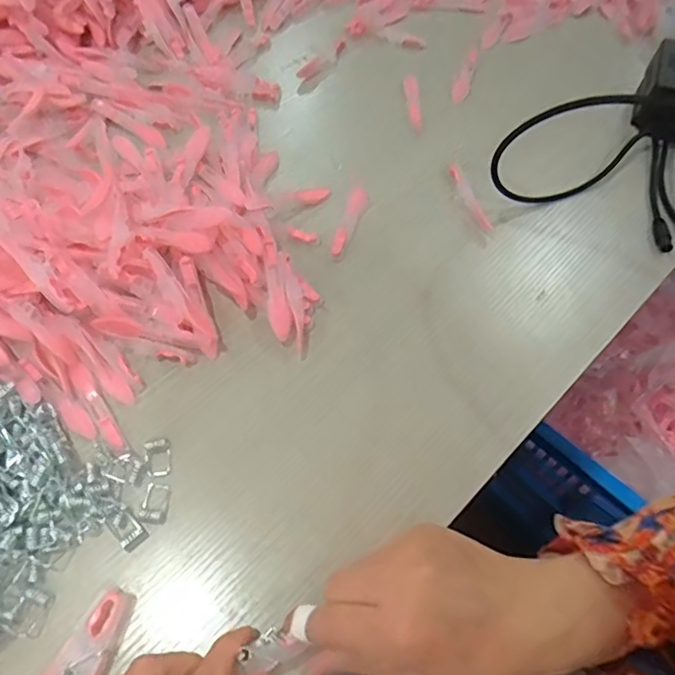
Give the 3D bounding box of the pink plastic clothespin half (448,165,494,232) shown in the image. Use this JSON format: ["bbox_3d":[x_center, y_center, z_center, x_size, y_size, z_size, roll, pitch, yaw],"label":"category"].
[{"bbox_3d":[0.109,-0.117,0.467,0.012,0.009,0.077,-13,62,-11],"label":"pink plastic clothespin half"}]

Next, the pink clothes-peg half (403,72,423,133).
[{"bbox_3d":[0.071,-0.220,0.526,0.011,0.015,0.062,-5,73,-6],"label":"pink clothes-peg half"}]

